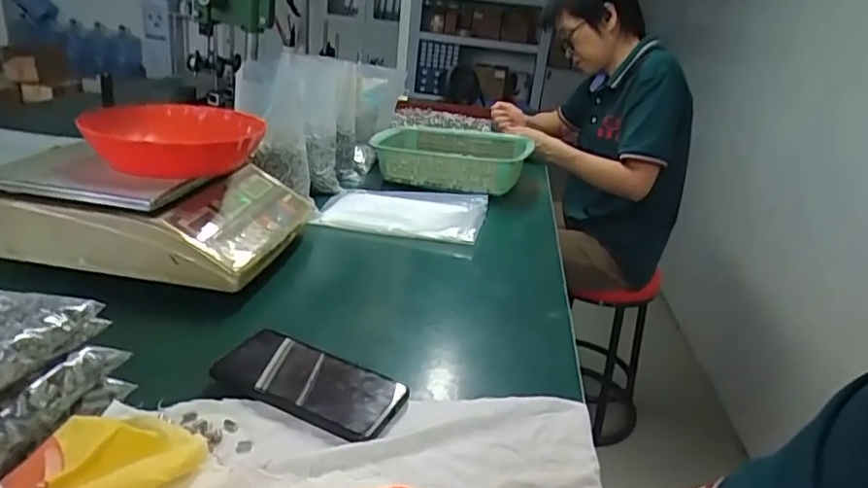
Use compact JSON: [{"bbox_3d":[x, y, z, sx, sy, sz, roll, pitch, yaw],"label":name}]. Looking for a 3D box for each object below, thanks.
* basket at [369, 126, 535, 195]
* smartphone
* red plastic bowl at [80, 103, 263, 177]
[{"bbox_3d":[0.041,-0.171,1.195,0.294,0.084,0.258,12,22,12],"label":"basket"},{"bbox_3d":[-0.106,0.117,0.523,0.159,0.017,0.078,15,23,20],"label":"smartphone"},{"bbox_3d":[-0.309,-0.130,0.764,0.176,0.064,0.167,2,22,-11],"label":"red plastic bowl"}]

